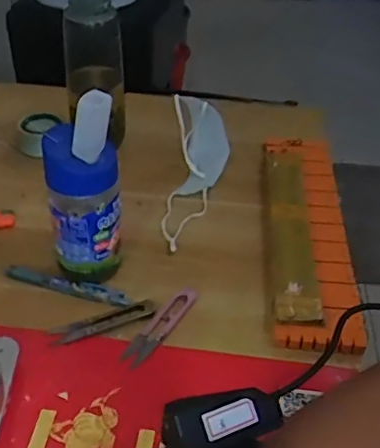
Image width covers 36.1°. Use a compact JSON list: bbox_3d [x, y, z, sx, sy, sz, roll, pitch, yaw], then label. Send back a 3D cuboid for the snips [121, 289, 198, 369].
[{"bbox_3d":[-0.026,0.093,0.539,0.023,0.004,0.100,24,45,25],"label":"snips"}]

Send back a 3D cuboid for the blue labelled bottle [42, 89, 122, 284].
[{"bbox_3d":[-0.098,-0.029,0.539,0.066,0.193,0.054,-8,40,-12],"label":"blue labelled bottle"}]

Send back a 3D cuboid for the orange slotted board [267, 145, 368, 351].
[{"bbox_3d":[0.131,-0.005,0.654,0.087,0.020,0.343,4,40,3],"label":"orange slotted board"}]

